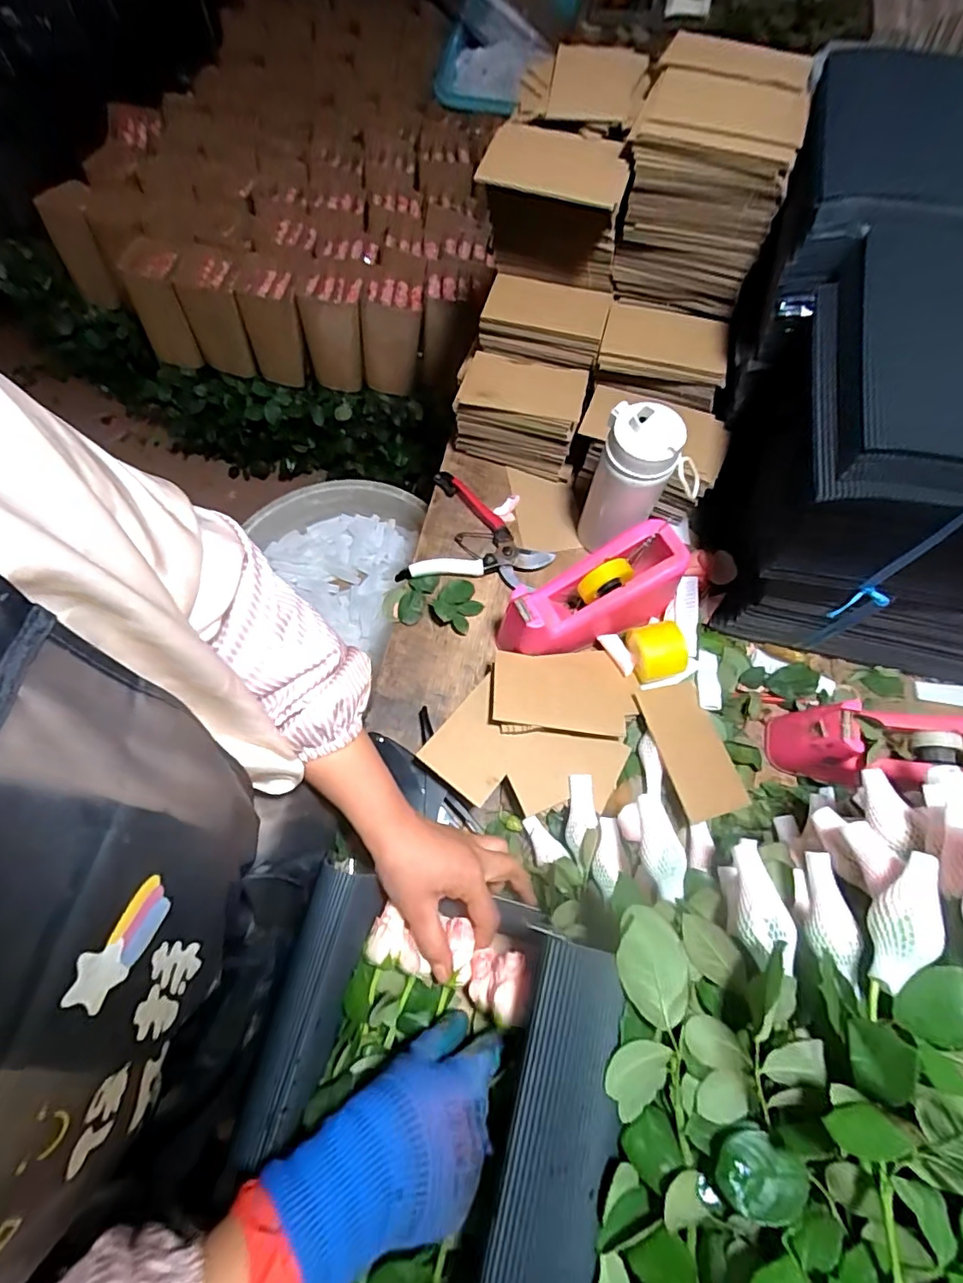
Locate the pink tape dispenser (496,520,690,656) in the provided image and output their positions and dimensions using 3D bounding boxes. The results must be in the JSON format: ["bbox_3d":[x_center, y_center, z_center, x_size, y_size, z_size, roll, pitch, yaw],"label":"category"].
[{"bbox_3d":[0.113,-0.042,0.583,0.204,0.103,0.082,-20,71,-7],"label":"pink tape dispenser"}]

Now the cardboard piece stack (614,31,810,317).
[{"bbox_3d":[0.228,-0.477,0.569,0.148,0.156,0.150,16,70,6],"label":"cardboard piece stack"}]

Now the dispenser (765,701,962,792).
[{"bbox_3d":[0.391,0.100,0.507,0.207,0.091,0.068,0,69,15],"label":"dispenser"}]

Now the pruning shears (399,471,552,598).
[{"bbox_3d":[0.001,-0.118,0.653,0.164,0.023,0.145,18,71,7],"label":"pruning shears"}]

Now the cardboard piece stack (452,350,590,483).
[{"bbox_3d":[0.049,-0.283,0.665,0.147,0.104,0.086,17,70,7],"label":"cardboard piece stack"}]

